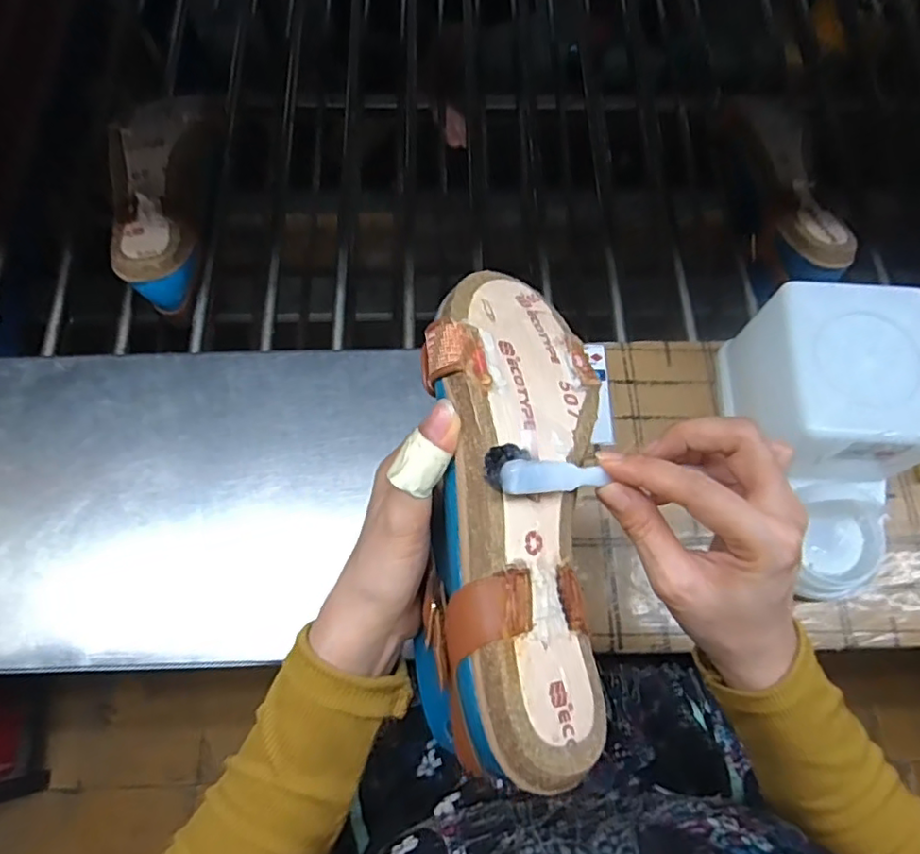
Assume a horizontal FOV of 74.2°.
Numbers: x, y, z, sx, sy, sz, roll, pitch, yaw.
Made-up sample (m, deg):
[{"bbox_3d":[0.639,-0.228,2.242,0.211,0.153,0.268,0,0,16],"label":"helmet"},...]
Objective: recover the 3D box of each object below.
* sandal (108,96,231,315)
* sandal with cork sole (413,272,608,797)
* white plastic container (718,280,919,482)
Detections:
[{"bbox_3d":[-0.272,-0.215,0.556,0.081,0.060,0.219,0,69,0],"label":"sandal"},{"bbox_3d":[0.021,0.023,0.274,0.082,0.056,0.234,1,70,0],"label":"sandal with cork sole"},{"bbox_3d":[0.245,-0.017,0.413,0.098,0.108,0.116,4,69,1],"label":"white plastic container"}]

